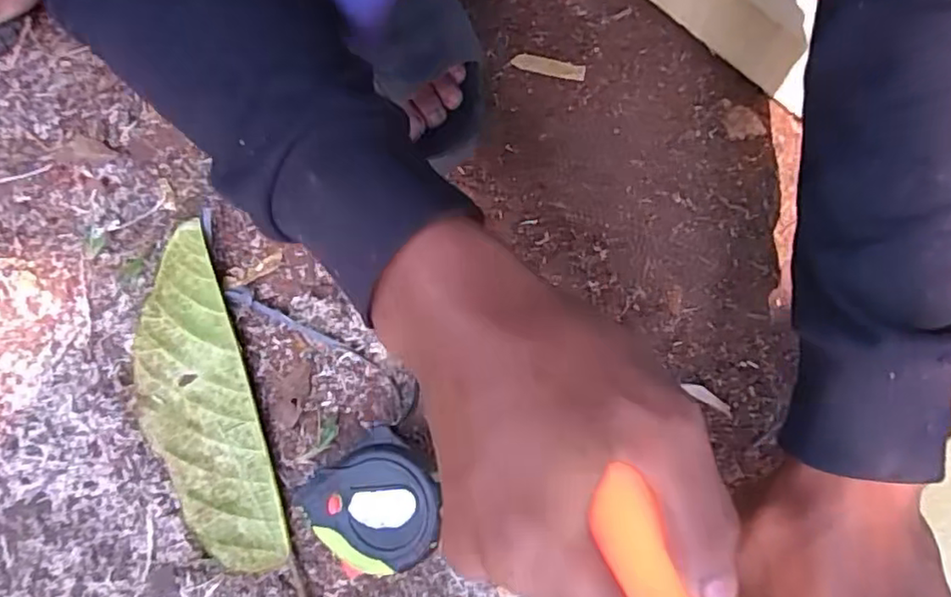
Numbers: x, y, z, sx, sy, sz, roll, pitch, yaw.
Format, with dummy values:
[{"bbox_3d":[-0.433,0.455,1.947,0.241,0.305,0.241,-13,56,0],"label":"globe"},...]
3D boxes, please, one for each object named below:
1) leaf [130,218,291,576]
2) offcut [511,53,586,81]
[{"bbox_3d":[-0.191,0.068,0.425,0.074,0.015,0.235,-20,75,-5],"label":"leaf"},{"bbox_3d":[0.059,-0.187,0.502,0.058,0.004,0.015,13,74,4],"label":"offcut"}]

